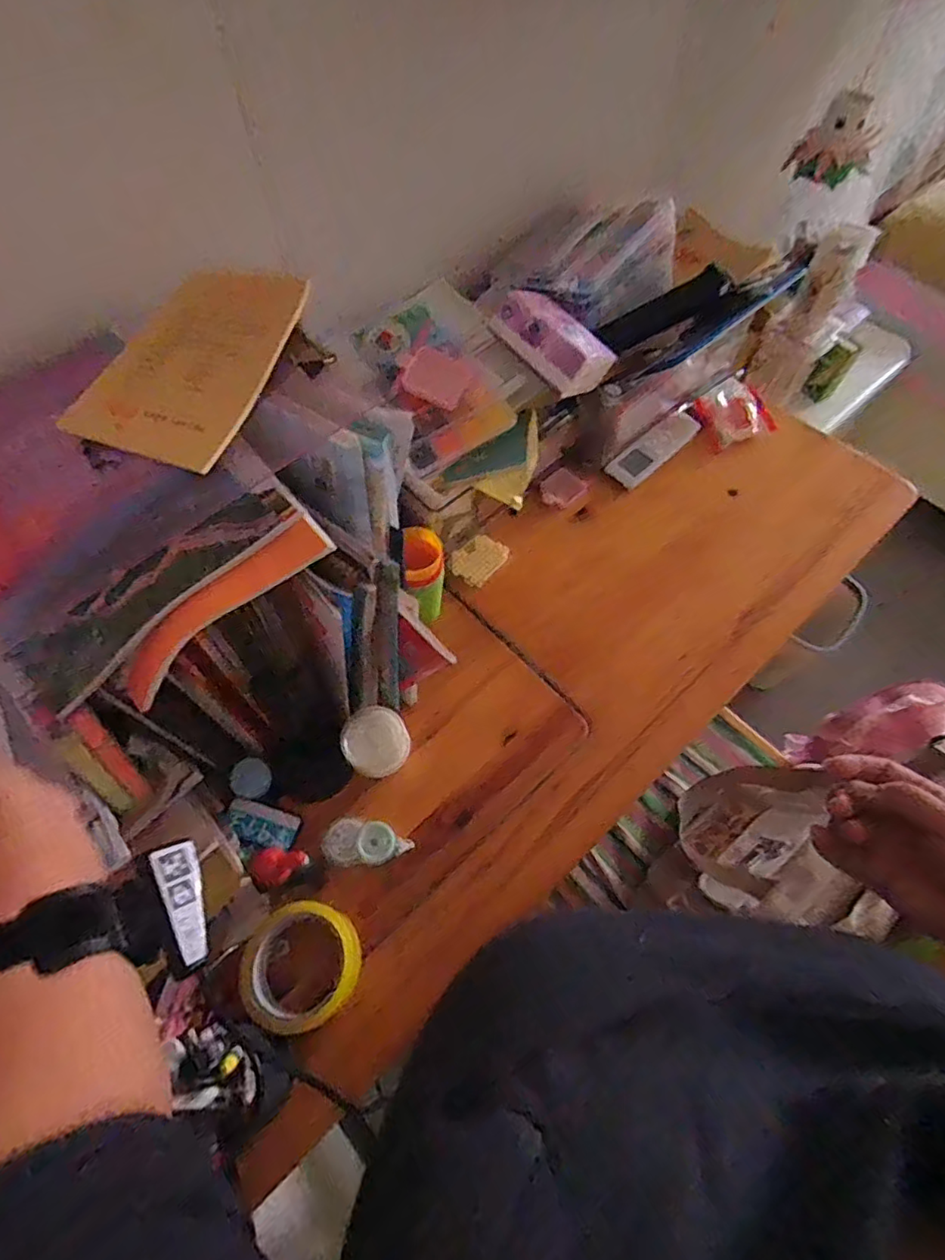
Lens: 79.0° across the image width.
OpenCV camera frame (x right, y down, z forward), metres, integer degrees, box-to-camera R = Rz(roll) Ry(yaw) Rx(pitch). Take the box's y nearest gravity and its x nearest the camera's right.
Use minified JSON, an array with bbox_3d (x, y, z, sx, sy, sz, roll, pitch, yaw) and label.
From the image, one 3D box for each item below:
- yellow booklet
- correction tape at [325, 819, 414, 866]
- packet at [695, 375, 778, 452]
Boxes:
[{"bbox_3d":[-0.214,-0.213,0.446,0.132,0.011,0.187,17,71,13],"label":"yellow booklet"},{"bbox_3d":[-0.105,0.215,0.575,0.085,0.021,0.042,5,62,2],"label":"correction tape"},{"bbox_3d":[0.388,-0.320,0.847,0.096,0.015,0.095,-34,98,-5],"label":"packet"}]

